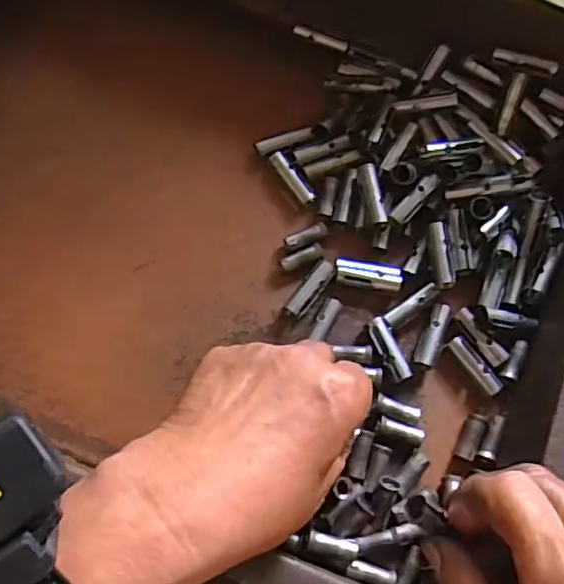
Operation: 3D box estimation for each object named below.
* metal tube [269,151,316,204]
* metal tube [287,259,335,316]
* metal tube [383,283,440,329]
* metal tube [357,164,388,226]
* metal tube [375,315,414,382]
[{"bbox_3d":[0.006,-0.068,0.366,0.010,0.006,0.036,-35,74,-14],"label":"metal tube"},{"bbox_3d":[0.016,-0.002,0.351,0.010,0.009,0.037,33,71,11],"label":"metal tube"},{"bbox_3d":[0.073,0.008,0.348,0.035,0.008,0.007,-34,73,-14],"label":"metal tube"},{"bbox_3d":[0.052,-0.056,0.357,0.009,0.011,0.038,-10,69,-5],"label":"metal tube"},{"bbox_3d":[0.061,0.032,0.343,0.010,0.010,0.036,-23,71,-10],"label":"metal tube"}]

